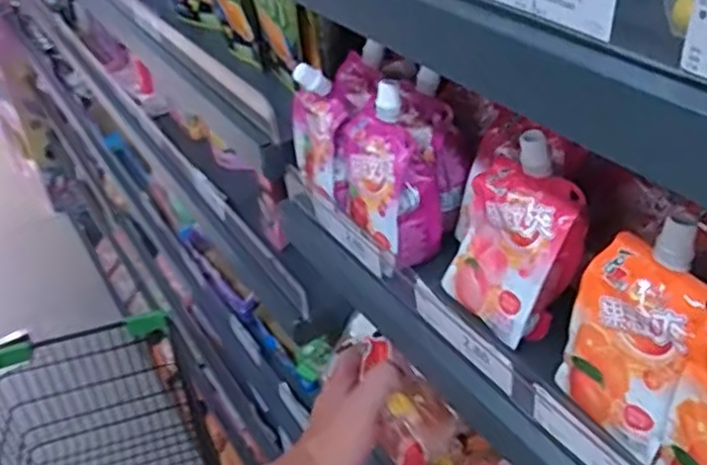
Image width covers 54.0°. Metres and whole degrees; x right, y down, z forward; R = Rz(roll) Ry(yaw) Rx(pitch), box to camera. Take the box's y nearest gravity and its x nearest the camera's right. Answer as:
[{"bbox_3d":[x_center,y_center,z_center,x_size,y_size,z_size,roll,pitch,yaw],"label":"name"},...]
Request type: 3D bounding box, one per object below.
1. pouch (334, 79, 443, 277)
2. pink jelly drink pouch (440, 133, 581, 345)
[{"bbox_3d":[0.026,-0.050,0.548,0.057,0.134,0.090,-19,39,-18],"label":"pouch"},{"bbox_3d":[0.105,-0.001,0.469,0.051,0.131,0.079,-24,41,-23],"label":"pink jelly drink pouch"}]

